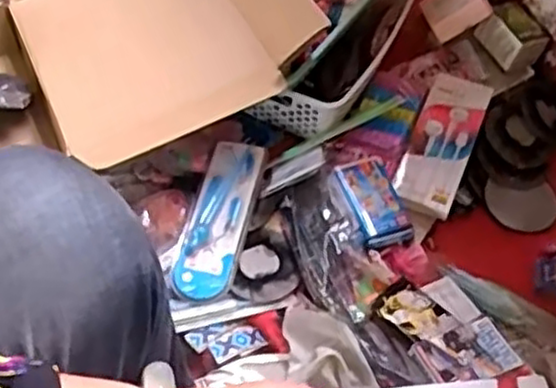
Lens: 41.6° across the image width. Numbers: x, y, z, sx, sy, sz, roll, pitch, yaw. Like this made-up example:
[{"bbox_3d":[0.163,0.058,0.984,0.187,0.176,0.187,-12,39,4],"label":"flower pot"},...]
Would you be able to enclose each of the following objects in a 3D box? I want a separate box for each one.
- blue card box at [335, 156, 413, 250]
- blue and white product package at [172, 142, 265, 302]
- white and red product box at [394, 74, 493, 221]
[{"bbox_3d":[0.114,0.009,0.859,0.064,0.033,0.116,-16,60,-10],"label":"blue card box"},{"bbox_3d":[-0.066,0.026,0.853,0.067,0.021,0.203,14,59,8],"label":"blue and white product package"},{"bbox_3d":[0.209,-0.070,0.920,0.074,0.018,0.209,21,60,12],"label":"white and red product box"}]

